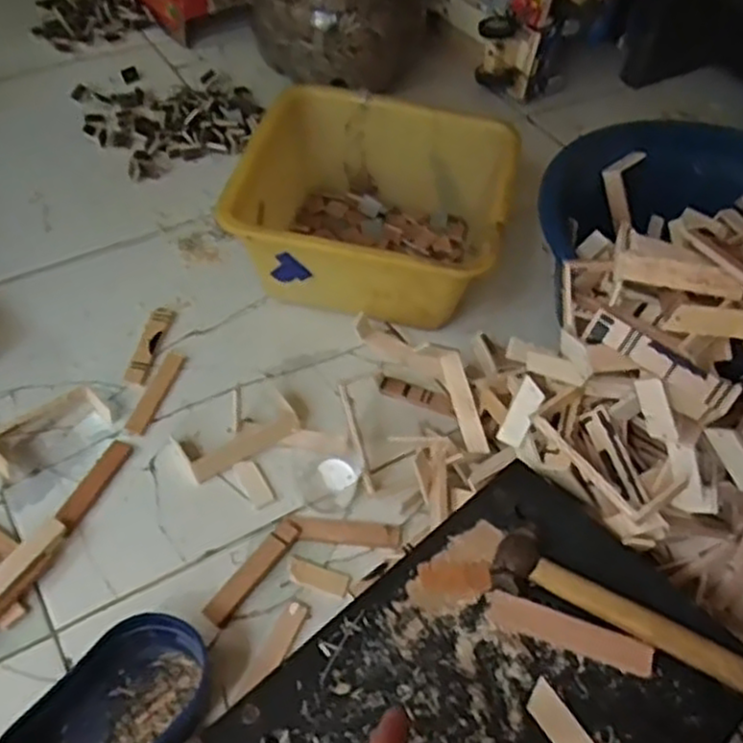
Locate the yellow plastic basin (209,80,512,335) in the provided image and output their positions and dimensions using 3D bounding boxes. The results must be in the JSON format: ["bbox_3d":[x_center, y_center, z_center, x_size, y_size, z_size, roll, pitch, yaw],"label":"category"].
[{"bbox_3d":[0.001,-0.171,0.837,0.272,0.136,0.245,11,49,3],"label":"yellow plastic basin"}]

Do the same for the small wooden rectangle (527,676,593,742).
[{"bbox_3d":[0.108,0.201,0.434,0.019,0.004,0.050,-24,56,-24],"label":"small wooden rectangle"}]

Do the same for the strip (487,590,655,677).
[{"bbox_3d":[0.121,0.160,0.468,0.099,0.008,0.022,20,50,10],"label":"strip"}]

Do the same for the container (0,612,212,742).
[{"bbox_3d":[-0.182,0.241,0.522,0.109,0.043,0.159,27,52,16],"label":"container"}]

